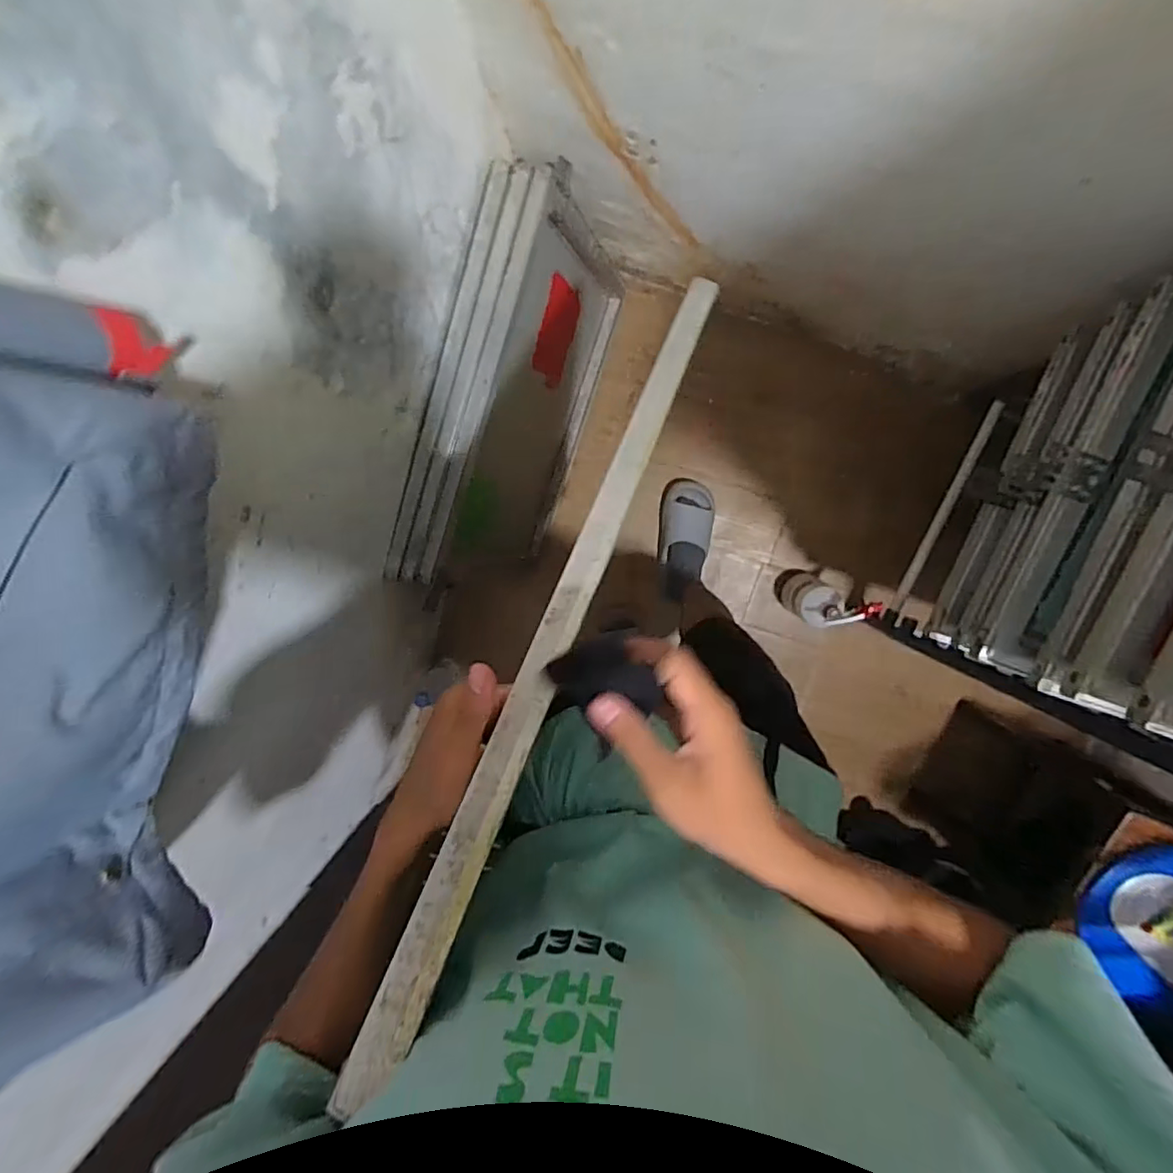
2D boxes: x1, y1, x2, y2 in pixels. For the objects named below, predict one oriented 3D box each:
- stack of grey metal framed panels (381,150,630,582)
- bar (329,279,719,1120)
[{"bbox_3d":[-0.132,-0.338,1.155,0.185,0.446,0.663,19,98,3],"label":"stack of grey metal framed panels"},{"bbox_3d":[0.003,-0.023,0.418,0.028,0.008,0.632,21,62,2],"label":"bar"}]

